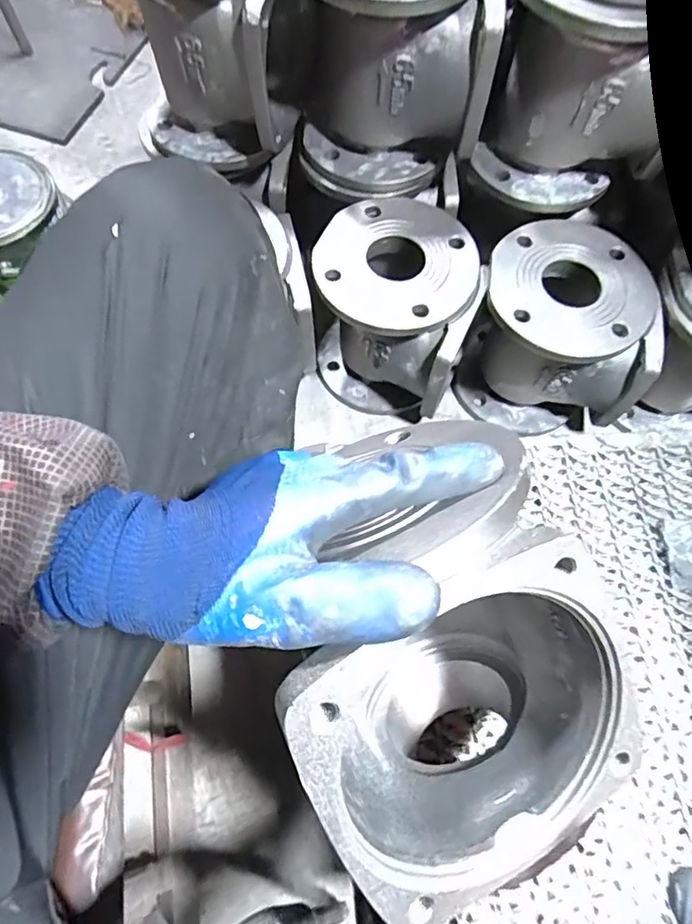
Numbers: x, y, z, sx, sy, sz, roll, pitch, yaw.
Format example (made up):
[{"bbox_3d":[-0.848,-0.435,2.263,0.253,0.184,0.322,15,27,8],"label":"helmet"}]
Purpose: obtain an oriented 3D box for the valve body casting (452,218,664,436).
[{"bbox_3d":[0.245,-0.150,0.672,0.176,0.190,0.163,7,67,3],"label":"valve body casting"}]

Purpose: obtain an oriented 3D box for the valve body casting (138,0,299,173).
[{"bbox_3d":[-0.137,-0.433,0.572,0.170,0.193,0.171,-1,67,-1],"label":"valve body casting"}]

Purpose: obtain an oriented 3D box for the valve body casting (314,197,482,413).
[{"bbox_3d":[0.060,-0.181,0.682,0.177,0.185,0.170,0,67,0],"label":"valve body casting"}]

